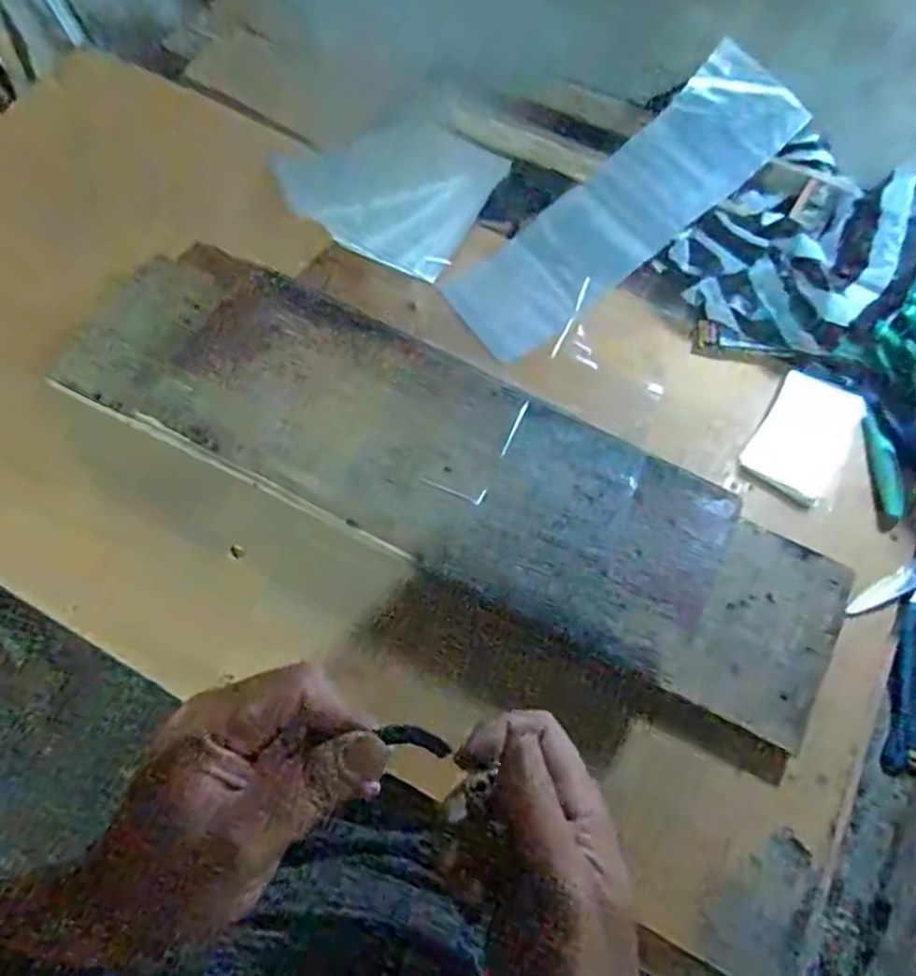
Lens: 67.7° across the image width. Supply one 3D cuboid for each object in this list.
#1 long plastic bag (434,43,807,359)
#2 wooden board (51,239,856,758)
[{"bbox_3d":[0.158,-0.273,0.678,0.366,0.049,0.114,-39,73,6],"label":"long plastic bag"},{"bbox_3d":[-0.013,-0.019,0.580,0.678,0.038,0.179,27,70,8],"label":"wooden board"}]

